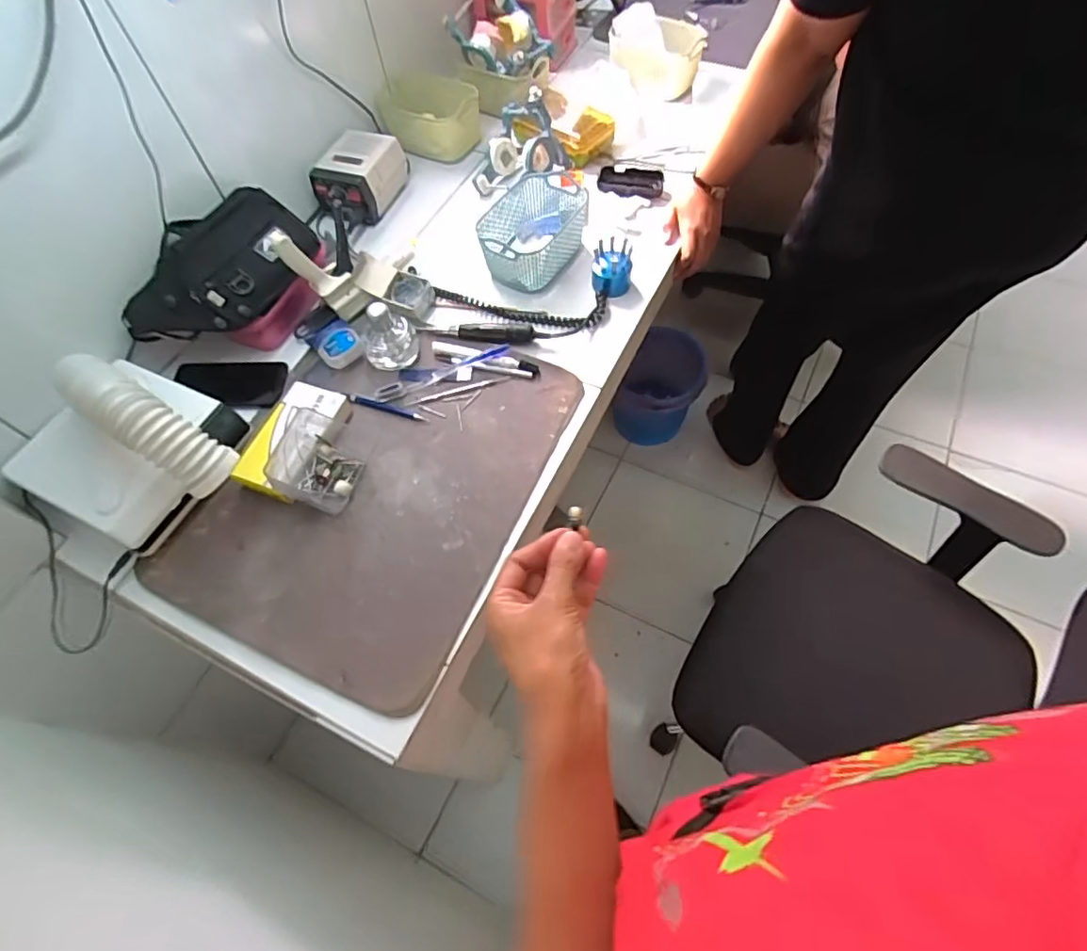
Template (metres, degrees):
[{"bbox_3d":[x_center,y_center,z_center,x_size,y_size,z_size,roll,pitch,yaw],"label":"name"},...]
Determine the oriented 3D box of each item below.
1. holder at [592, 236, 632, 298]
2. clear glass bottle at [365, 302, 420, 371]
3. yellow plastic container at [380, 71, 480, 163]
[{"bbox_3d":[0.101,-0.306,0.850,0.059,0.052,0.067,5,61,5],"label":"holder"},{"bbox_3d":[-0.218,-0.200,0.797,0.076,0.080,0.071,-22,62,-9],"label":"clear glass bottle"},{"bbox_3d":[-0.205,-0.649,1.049,0.174,0.083,0.122,-12,61,-4],"label":"yellow plastic container"}]

